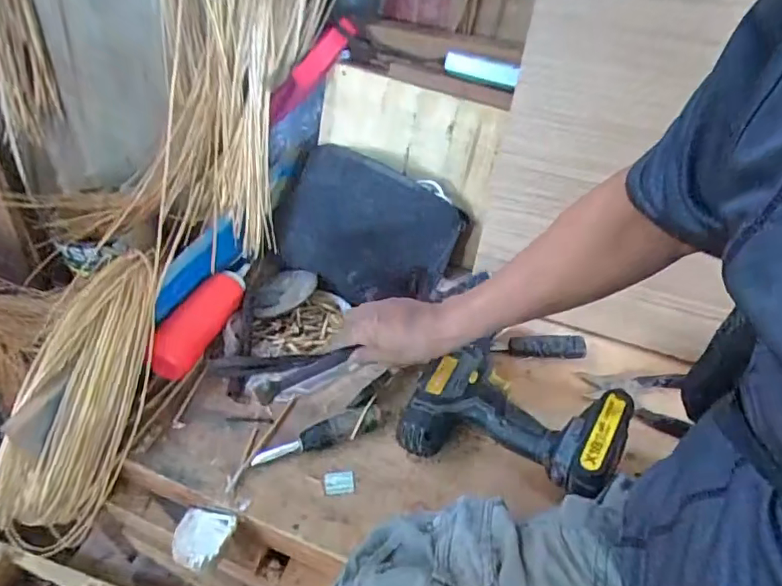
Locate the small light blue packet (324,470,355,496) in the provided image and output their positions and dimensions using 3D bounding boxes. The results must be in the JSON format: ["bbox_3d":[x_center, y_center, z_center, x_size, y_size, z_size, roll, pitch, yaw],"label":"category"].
[{"bbox_3d":[-0.051,0.187,0.526,0.029,0.004,0.022,-5,46,-7],"label":"small light blue packet"}]

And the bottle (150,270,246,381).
[{"bbox_3d":[-0.222,0.032,0.621,0.037,0.051,0.151,15,47,11],"label":"bottle"}]

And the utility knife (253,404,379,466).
[{"bbox_3d":[-0.074,0.149,0.550,0.134,0.022,0.028,-20,50,-20],"label":"utility knife"}]

